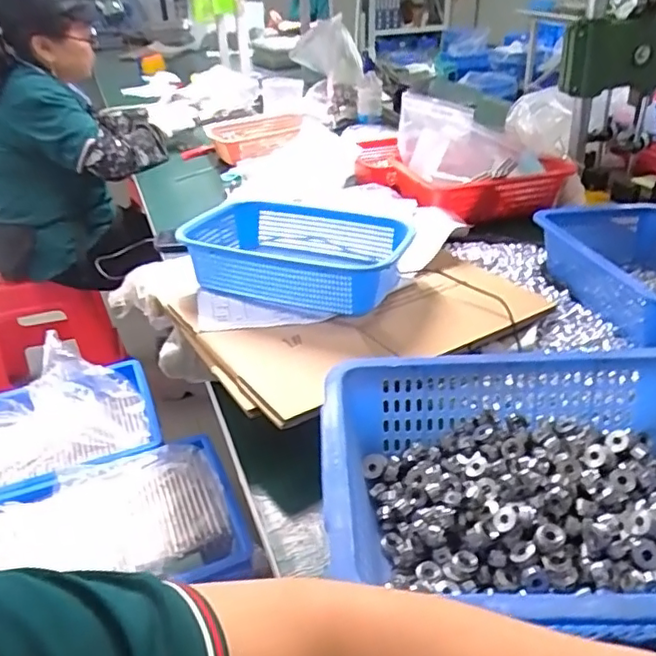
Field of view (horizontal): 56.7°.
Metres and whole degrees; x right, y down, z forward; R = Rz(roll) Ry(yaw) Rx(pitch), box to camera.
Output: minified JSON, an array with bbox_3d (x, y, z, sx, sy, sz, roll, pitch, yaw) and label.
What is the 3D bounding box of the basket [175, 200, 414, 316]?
[{"bbox_3d":[-0.042,-0.103,0.835,0.304,0.076,0.214,8,34,15],"label":"basket"}]

